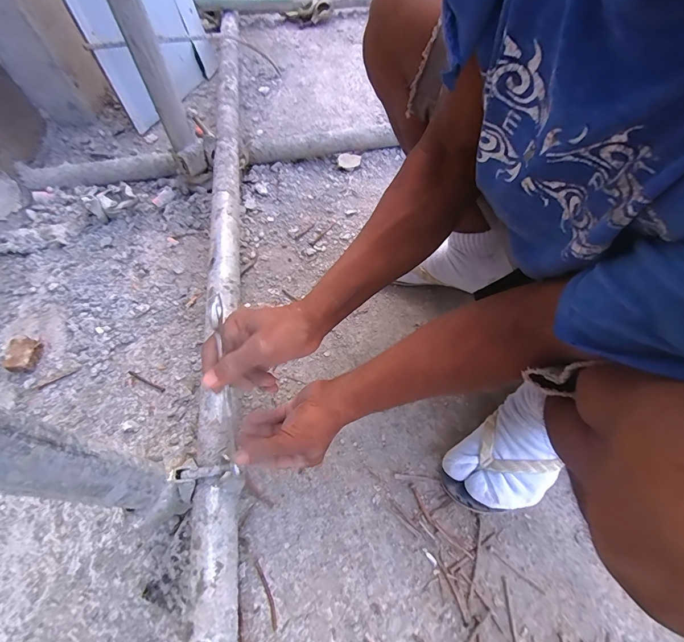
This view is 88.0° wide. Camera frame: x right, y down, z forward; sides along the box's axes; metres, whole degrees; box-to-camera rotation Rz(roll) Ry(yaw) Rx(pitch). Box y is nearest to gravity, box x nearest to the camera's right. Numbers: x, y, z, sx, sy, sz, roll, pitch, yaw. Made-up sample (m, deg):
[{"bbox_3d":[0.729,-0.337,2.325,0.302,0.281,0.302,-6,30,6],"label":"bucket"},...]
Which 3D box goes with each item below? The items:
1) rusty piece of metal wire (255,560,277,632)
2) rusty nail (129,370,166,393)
[{"bbox_3d":[-0.088,0.318,0.413,0.008,0.004,0.069,-22,61,-11],"label":"rusty piece of metal wire"},{"bbox_3d":[-0.311,0.096,0.561,0.072,0.004,0.006,22,62,14],"label":"rusty nail"}]

